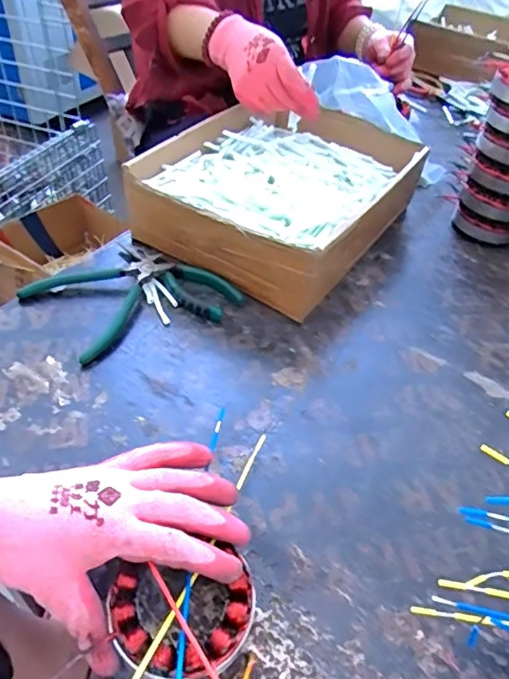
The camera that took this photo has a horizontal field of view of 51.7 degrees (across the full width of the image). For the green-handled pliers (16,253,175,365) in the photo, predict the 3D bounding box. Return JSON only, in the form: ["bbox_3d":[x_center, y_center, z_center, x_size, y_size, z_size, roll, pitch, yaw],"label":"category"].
[{"bbox_3d":[-0.149,-0.051,0.537,0.138,0.022,0.114,-33,56,-32],"label":"green-handled pliers"}]

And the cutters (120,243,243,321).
[{"bbox_3d":[-0.085,-0.068,0.560,0.160,0.023,0.049,28,49,21],"label":"cutters"}]

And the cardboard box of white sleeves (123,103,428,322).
[{"bbox_3d":[0.039,-0.179,0.640,0.238,0.094,0.315,27,49,21],"label":"cardboard box of white sleeves"}]

